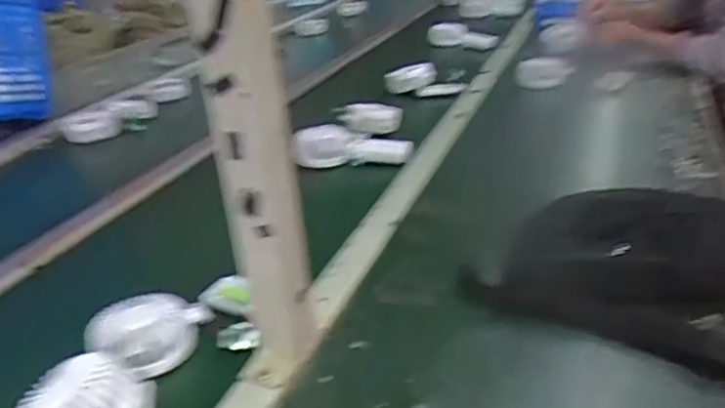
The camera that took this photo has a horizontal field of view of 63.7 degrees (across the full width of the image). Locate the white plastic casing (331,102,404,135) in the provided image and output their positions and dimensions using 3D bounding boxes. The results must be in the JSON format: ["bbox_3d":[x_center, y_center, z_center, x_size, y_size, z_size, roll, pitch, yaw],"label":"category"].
[{"bbox_3d":[0.011,-0.160,1.063,0.120,0.037,0.075,1,29,6],"label":"white plastic casing"}]

